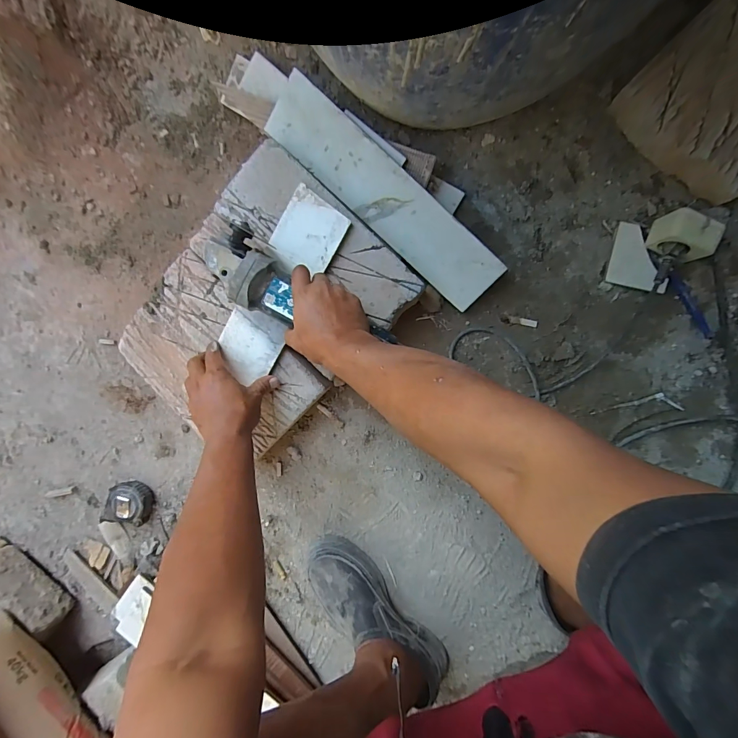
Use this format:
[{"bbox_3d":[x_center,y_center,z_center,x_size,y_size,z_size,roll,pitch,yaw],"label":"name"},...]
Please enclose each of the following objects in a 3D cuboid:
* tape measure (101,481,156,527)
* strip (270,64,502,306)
[{"bbox_3d":[-0.419,0.231,0.658,0.073,0.035,0.073,0,91,8],"label":"tape measure"},{"bbox_3d":[0.024,-0.246,0.546,0.388,0.006,0.089,42,118,-4],"label":"strip"}]

